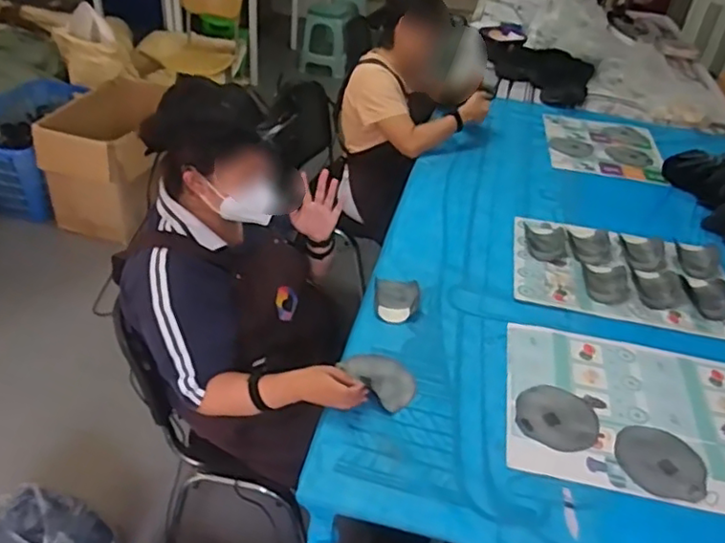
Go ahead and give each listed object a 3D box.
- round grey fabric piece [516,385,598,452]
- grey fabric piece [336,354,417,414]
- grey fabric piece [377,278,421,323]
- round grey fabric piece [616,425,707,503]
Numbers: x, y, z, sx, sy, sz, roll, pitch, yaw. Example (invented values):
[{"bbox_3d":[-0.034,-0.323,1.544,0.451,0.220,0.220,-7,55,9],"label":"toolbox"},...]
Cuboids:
[{"bbox_3d":[0.360,0.270,1.146,0.145,0.011,0.154,5,35,-4],"label":"round grey fabric piece"},{"bbox_3d":[0.035,0.195,1.176,0.117,0.028,0.159,-23,45,-36],"label":"grey fabric piece"},{"bbox_3d":[0.078,0.062,1.373,0.101,0.040,0.132,5,35,-4],"label":"grey fabric piece"},{"bbox_3d":[0.524,0.332,1.089,0.144,0.006,0.147,5,35,-4],"label":"round grey fabric piece"}]

